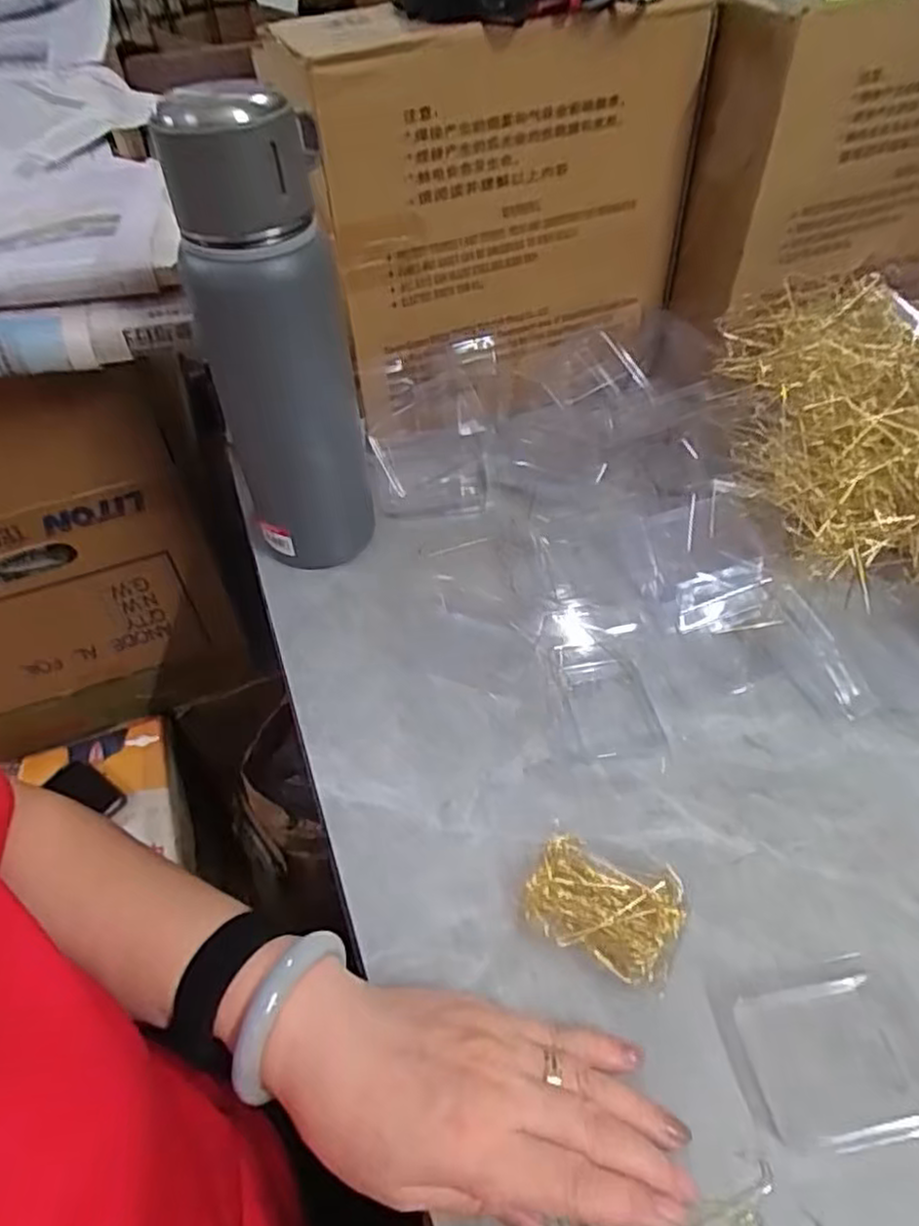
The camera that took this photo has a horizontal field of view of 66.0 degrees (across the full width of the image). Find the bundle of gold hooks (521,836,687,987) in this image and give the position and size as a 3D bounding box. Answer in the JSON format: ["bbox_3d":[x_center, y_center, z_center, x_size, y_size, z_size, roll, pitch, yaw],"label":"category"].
[{"bbox_3d":[0.069,0.142,0.343,0.068,0.022,0.052,23,55,19],"label":"bundle of gold hooks"}]

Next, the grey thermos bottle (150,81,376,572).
[{"bbox_3d":[-0.107,-0.149,0.427,0.084,0.267,0.071,-11,51,-8],"label":"grey thermos bottle"}]

